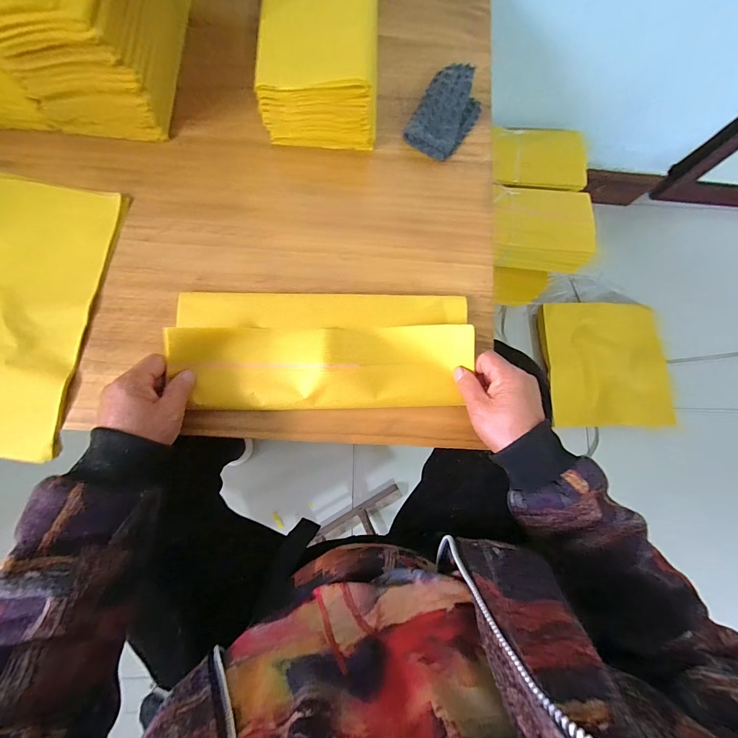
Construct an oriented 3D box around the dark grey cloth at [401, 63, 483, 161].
[{"bbox_3d":[0.097,-0.323,0.418,0.066,0.034,0.103,33,80,1],"label":"dark grey cloth"}]

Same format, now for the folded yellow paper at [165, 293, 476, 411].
[{"bbox_3d":[-0.041,-0.021,0.354,0.304,0.033,0.125,0,81,-5],"label":"folded yellow paper"}]

